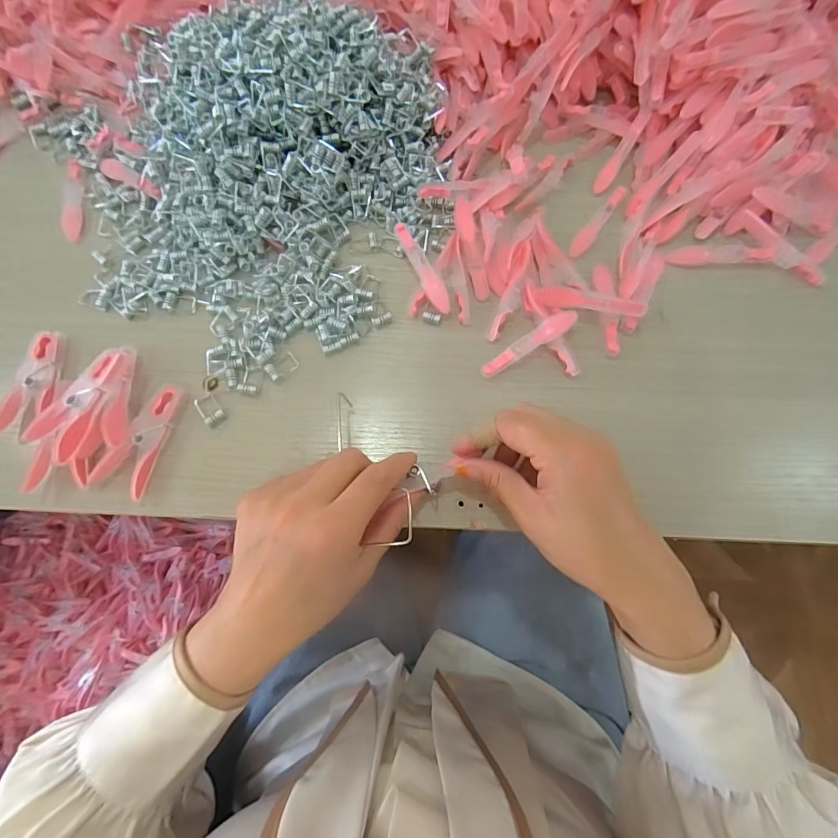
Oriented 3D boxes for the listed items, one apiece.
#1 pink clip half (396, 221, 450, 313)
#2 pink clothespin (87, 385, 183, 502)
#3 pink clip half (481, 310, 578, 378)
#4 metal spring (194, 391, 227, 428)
[{"bbox_3d":[0.001,-0.114,0.331,0.015,0.016,0.077,-30,79,-6],"label":"pink clip half"},{"bbox_3d":[-0.185,0.014,0.294,0.032,0.017,0.077,23,74,7],"label":"pink clothespin"},{"bbox_3d":[0.080,-0.055,0.318,0.079,0.011,0.014,-31,75,-9],"label":"pink clip half"},{"bbox_3d":[-0.148,-0.007,0.305,0.016,0.006,0.025,-41,77,-11],"label":"metal spring"}]

